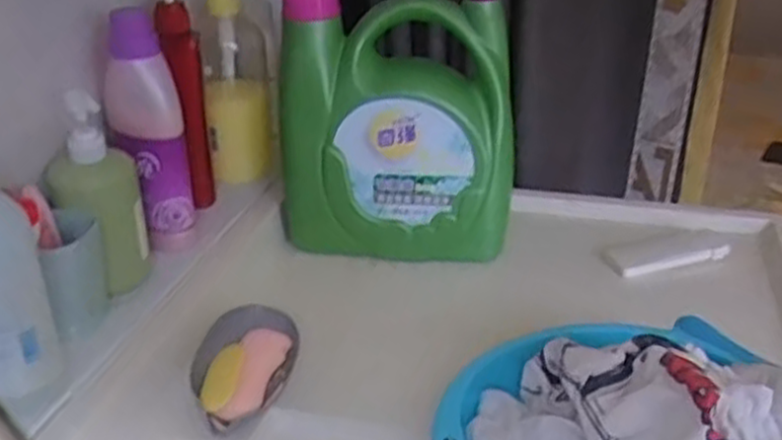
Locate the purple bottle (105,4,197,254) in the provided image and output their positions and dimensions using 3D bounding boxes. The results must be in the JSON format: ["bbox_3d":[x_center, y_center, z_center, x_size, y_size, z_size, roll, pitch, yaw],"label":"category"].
[{"bbox_3d":[-0.234,-0.081,0.754,0.063,0.228,0.045,-13,30,-23],"label":"purple bottle"}]

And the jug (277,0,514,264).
[{"bbox_3d":[0.004,-0.120,0.849,0.248,0.322,0.094,5,28,11],"label":"jug"}]

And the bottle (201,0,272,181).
[{"bbox_3d":[-0.182,-0.178,0.912,0.070,0.253,0.072,-4,27,-7],"label":"bottle"}]

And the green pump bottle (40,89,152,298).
[{"bbox_3d":[-0.261,-0.021,0.696,0.074,0.179,0.050,-11,29,-20],"label":"green pump bottle"}]

